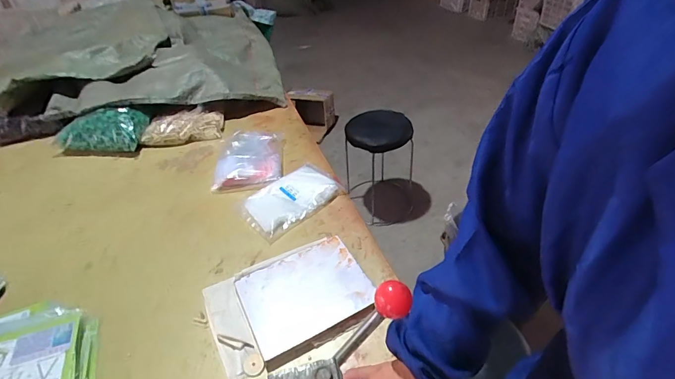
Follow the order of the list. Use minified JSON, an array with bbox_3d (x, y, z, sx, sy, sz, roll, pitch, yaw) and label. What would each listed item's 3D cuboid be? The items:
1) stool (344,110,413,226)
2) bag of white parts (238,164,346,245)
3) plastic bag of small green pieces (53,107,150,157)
[{"bbox_3d":[0.202,-0.095,1.788,0.325,0.486,0.298,-2,40,2],"label":"stool"},{"bbox_3d":[-0.111,0.012,0.930,0.245,0.026,0.153,-31,47,-29],"label":"bag of white parts"},{"bbox_3d":[-0.718,-0.176,1.146,0.256,0.098,0.125,-1,40,3],"label":"plastic bag of small green pieces"}]

